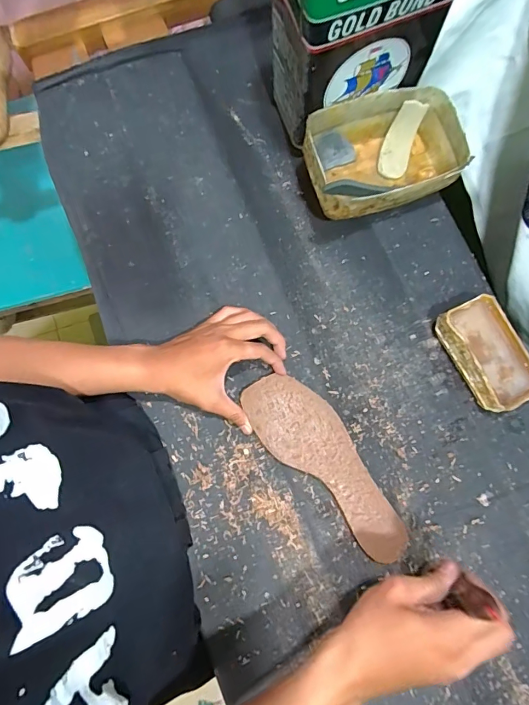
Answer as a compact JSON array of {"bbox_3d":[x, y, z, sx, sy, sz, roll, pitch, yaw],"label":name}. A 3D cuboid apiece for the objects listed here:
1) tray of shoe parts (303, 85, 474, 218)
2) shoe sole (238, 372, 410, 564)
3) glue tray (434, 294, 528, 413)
[{"bbox_3d":[0.144,-0.238,0.514,0.188,0.072,0.125,-17,79,-5],"label":"tray of shoe parts"},{"bbox_3d":[0.072,0.122,0.469,0.080,0.010,0.236,-40,81,-11],"label":"shoe sole"},{"bbox_3d":[0.256,0.003,0.486,0.074,0.045,0.123,-25,80,-6],"label":"glue tray"}]

